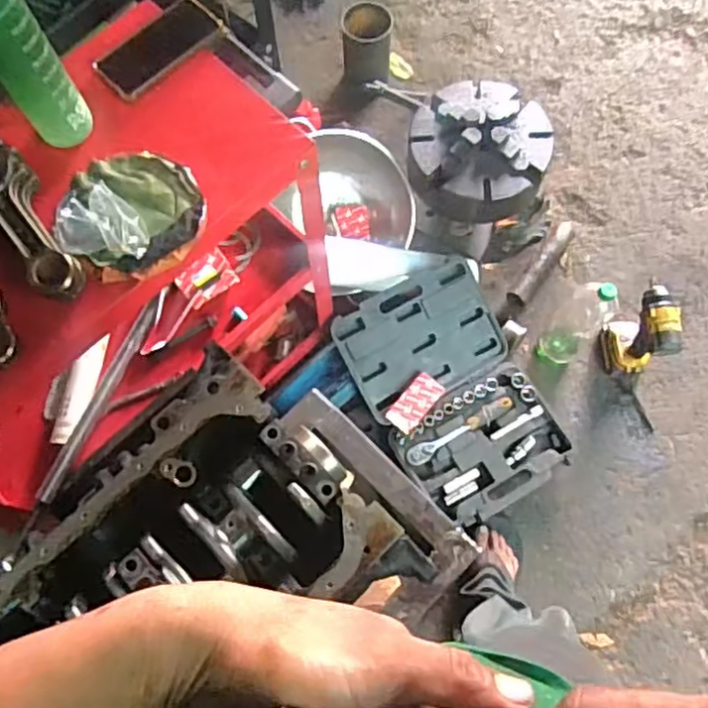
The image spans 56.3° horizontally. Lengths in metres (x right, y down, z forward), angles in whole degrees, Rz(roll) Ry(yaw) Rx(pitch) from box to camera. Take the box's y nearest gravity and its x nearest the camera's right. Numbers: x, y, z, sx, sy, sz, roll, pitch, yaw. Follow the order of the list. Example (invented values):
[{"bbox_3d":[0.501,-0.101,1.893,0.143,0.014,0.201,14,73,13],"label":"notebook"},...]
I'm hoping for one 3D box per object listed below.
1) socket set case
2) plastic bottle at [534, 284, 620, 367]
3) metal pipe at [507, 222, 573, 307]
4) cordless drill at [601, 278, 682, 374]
[{"bbox_3d":[0.205,0.077,1.358,0.317,0.138,0.464,-29,72,-8],"label":"socket set case"},{"bbox_3d":[0.448,-0.063,1.334,0.088,0.299,0.093,36,75,13],"label":"plastic bottle"},{"bbox_3d":[0.433,-0.213,1.507,0.047,0.034,0.249,33,75,12],"label":"metal pipe"},{"bbox_3d":[0.580,-0.039,1.352,0.075,0.244,0.153,-7,71,-1],"label":"cordless drill"}]

